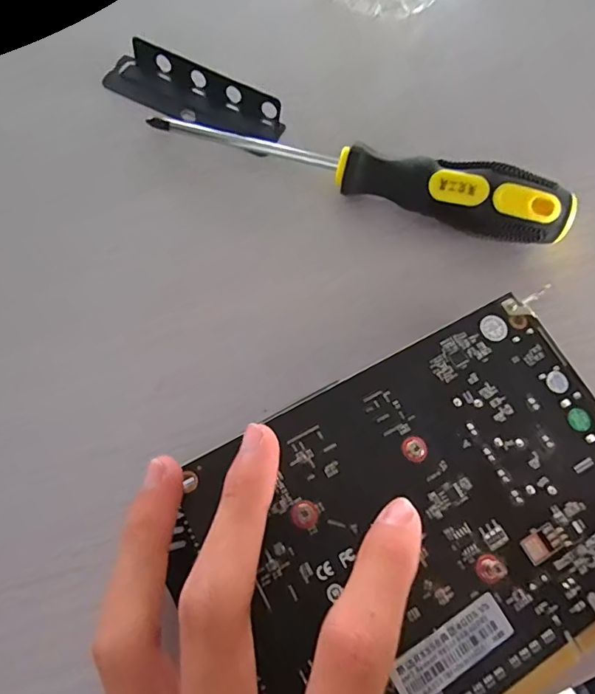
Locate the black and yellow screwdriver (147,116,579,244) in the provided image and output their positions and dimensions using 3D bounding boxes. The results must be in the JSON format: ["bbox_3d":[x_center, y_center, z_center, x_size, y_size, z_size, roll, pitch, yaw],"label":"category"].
[{"bbox_3d":[0.029,-0.084,0.239,0.194,0.030,0.025,21,69,2],"label":"black and yellow screwdriver"}]

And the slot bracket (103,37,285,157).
[{"bbox_3d":[-0.053,-0.127,0.255,0.090,0.018,0.031,25,69,4],"label":"slot bracket"}]

